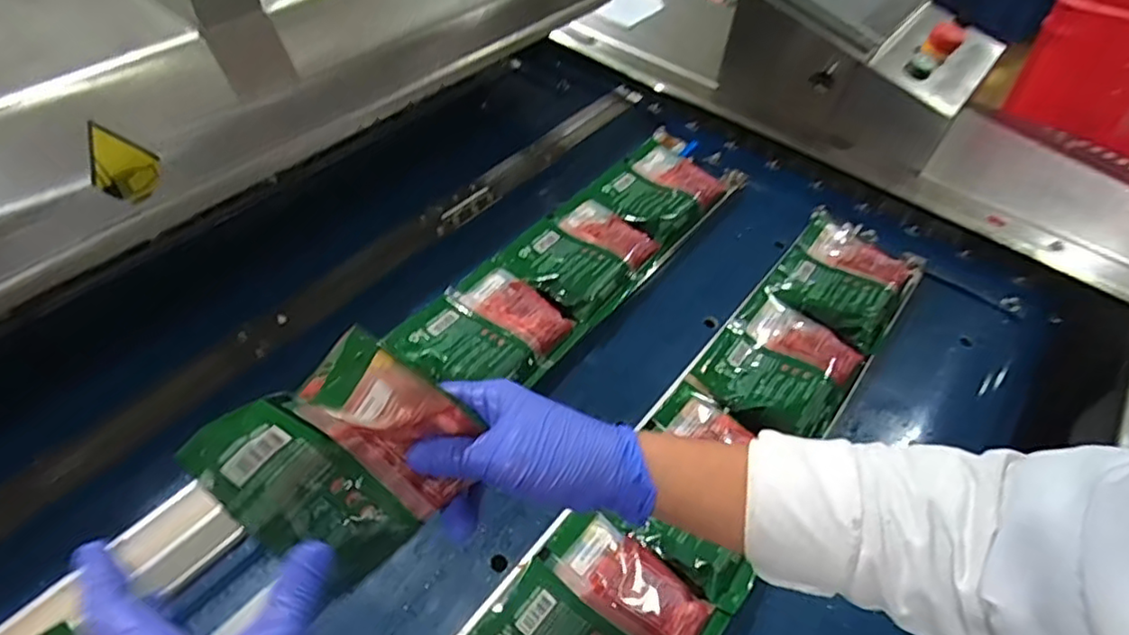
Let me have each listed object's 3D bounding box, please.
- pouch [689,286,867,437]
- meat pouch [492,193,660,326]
[{"bbox_3d":[0.201,0.046,0.595,0.118,0.020,0.148,27,51,26],"label":"pouch"},{"bbox_3d":[0.018,-0.063,0.679,0.130,0.039,0.151,28,52,27],"label":"meat pouch"}]

